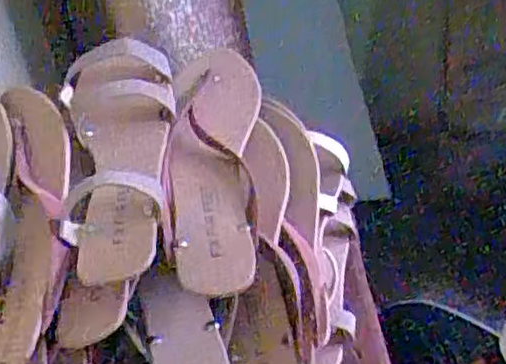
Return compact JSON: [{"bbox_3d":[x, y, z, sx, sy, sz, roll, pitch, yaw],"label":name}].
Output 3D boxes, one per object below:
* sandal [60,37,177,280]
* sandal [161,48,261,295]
[{"bbox_3d":[-0.101,-0.024,0.505,0.087,0.052,0.202,-7,50,-3],"label":"sandal"},{"bbox_3d":[-0.030,-0.021,0.527,0.068,0.048,0.225,-2,57,4],"label":"sandal"}]

